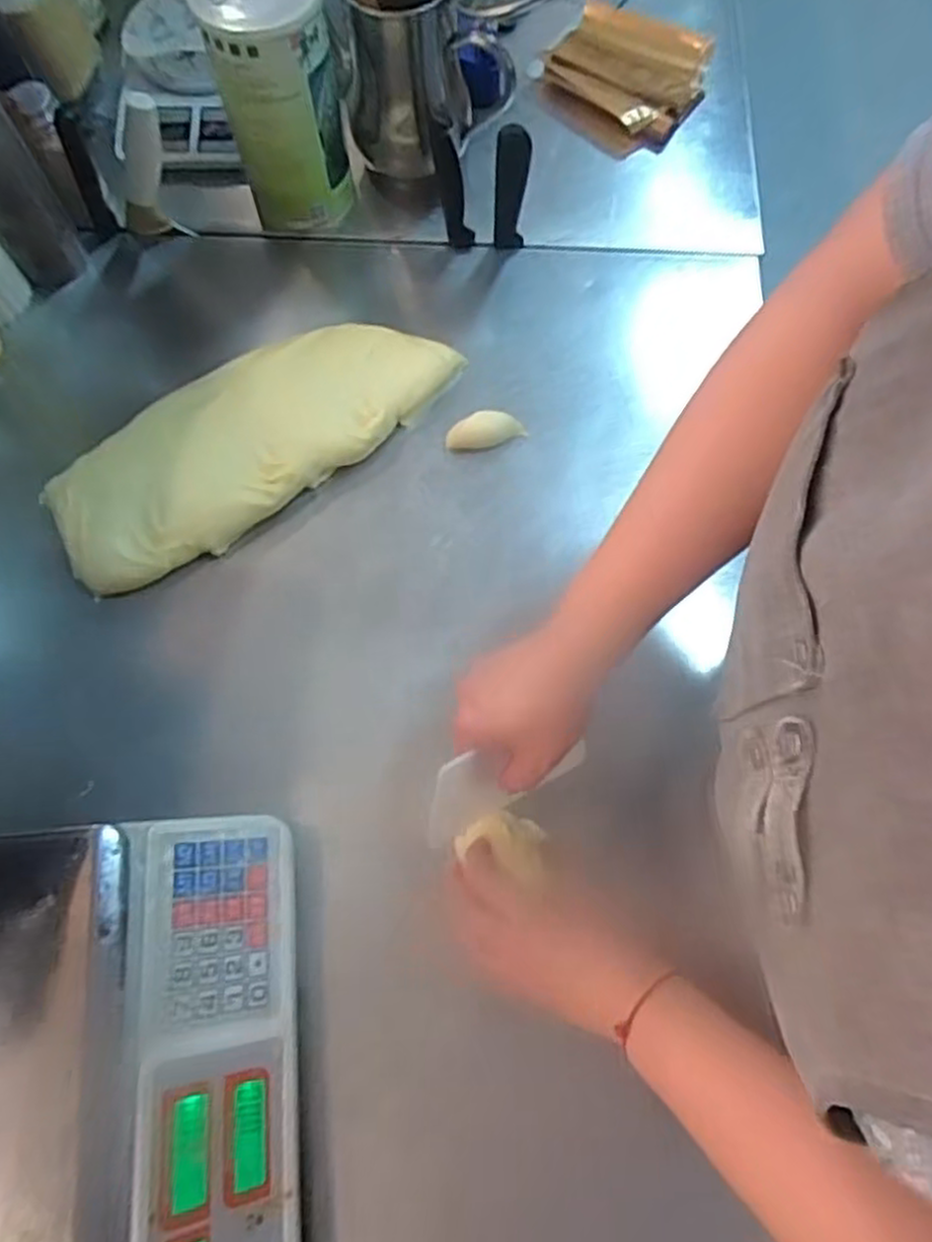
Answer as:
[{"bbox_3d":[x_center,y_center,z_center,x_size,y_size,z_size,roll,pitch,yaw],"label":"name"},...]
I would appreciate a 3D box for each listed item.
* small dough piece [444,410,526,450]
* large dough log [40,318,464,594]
[{"bbox_3d":[0.018,-0.173,0.659,0.070,0.022,0.025,-3,69,-1],"label":"small dough piece"},{"bbox_3d":[-0.179,-0.163,0.638,0.371,0.059,0.124,-37,73,-12],"label":"large dough log"}]

